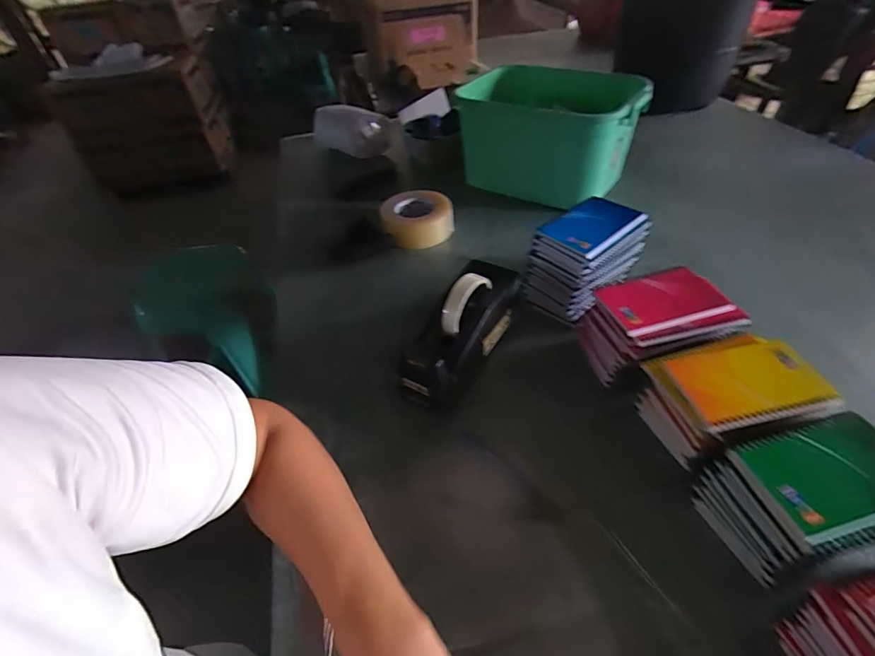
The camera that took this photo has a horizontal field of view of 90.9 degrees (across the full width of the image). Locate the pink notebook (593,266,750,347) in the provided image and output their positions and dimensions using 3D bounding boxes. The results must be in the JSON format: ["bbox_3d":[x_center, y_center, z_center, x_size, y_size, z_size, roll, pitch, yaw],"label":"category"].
[{"bbox_3d":[0.267,-0.028,0.505,0.135,0.016,0.100,-13,46,-6],"label":"pink notebook"}]

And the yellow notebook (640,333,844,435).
[{"bbox_3d":[0.299,0.049,0.426,0.151,0.014,0.098,-13,46,-6],"label":"yellow notebook"}]

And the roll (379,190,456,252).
[{"bbox_3d":[-0.039,-0.205,0.802,0.126,0.060,0.126,-3,45,4],"label":"roll"}]

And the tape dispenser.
[{"bbox_3d":[0.030,-0.006,0.544,0.085,0.114,0.212,21,52,25],"label":"tape dispenser"}]

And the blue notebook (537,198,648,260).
[{"bbox_3d":[0.211,-0.141,0.580,0.127,0.013,0.082,-33,51,-23],"label":"blue notebook"}]

